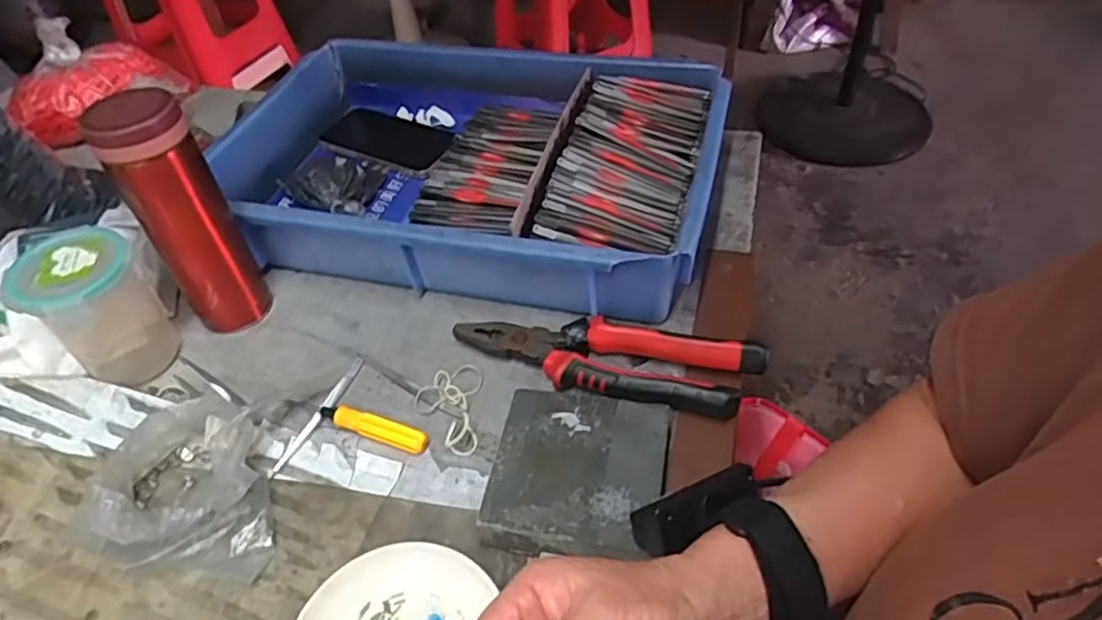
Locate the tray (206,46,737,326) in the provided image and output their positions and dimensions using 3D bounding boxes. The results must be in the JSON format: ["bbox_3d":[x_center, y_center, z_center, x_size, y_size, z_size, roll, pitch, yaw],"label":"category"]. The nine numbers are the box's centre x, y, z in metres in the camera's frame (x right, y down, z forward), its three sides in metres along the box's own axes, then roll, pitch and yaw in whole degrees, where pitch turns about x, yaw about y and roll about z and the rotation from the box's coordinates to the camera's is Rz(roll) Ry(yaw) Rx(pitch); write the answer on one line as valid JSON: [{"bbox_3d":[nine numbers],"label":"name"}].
[{"bbox_3d":[-0.077,-0.131,0.635,0.435,0.085,0.286,9,46,14],"label":"tray"}]

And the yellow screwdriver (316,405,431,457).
[{"bbox_3d":[-0.125,0.081,0.482,0.087,0.015,0.018,15,48,19],"label":"yellow screwdriver"}]

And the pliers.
[{"bbox_3d":[0.036,0.034,0.498,0.216,0.031,0.053,11,47,16],"label":"pliers"}]

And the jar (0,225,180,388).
[{"bbox_3d":[-0.328,0.005,0.508,0.069,0.109,0.080,33,56,32],"label":"jar"}]

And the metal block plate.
[{"bbox_3d":[0.018,0.104,0.437,0.103,0.031,0.114,5,46,10],"label":"metal block plate"}]

